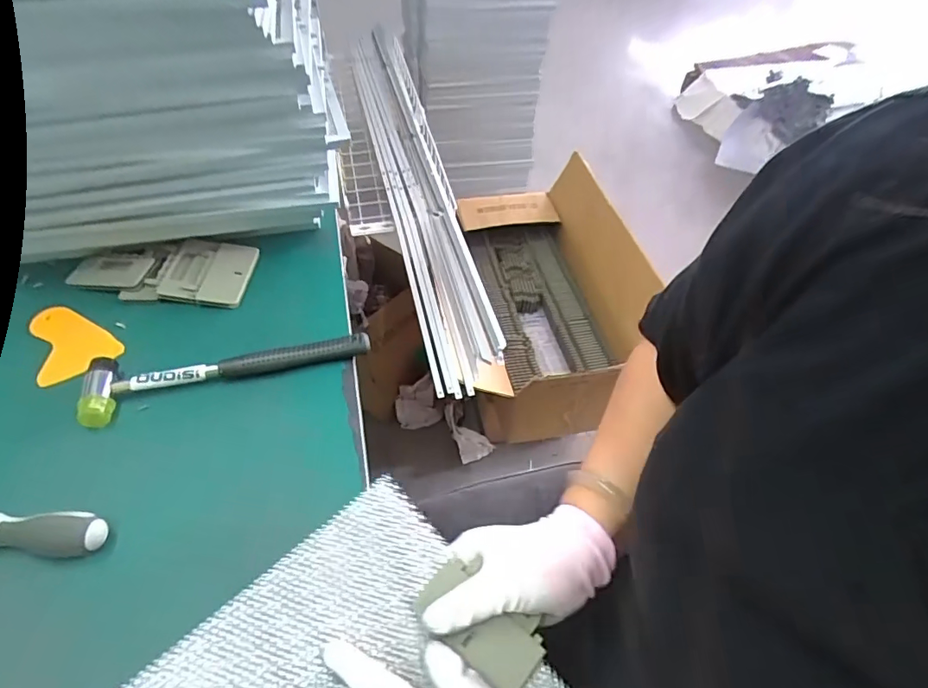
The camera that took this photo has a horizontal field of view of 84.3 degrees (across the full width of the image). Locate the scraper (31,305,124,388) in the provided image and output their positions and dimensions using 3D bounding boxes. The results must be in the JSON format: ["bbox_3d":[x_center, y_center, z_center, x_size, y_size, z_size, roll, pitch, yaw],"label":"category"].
[{"bbox_3d":[-0.376,-0.007,0.495,0.070,0.007,0.098,-26,58,-18],"label":"scraper"}]

